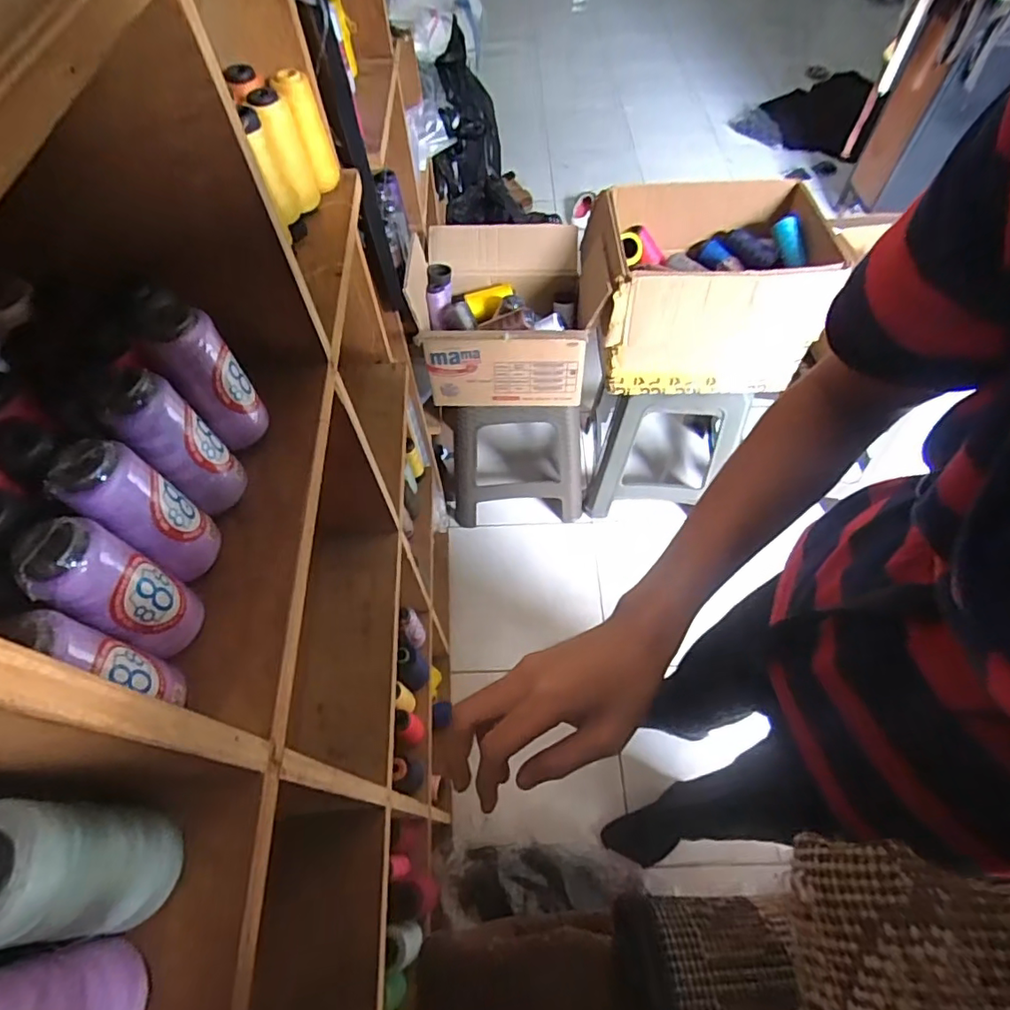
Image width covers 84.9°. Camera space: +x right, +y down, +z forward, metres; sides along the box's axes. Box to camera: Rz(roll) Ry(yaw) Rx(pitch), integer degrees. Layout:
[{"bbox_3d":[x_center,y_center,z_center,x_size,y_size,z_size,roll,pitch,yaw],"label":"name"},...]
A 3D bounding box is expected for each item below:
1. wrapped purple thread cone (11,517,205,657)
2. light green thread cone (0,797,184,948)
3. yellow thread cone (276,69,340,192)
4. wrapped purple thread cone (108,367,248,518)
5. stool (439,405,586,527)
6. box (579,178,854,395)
[{"bbox_3d":[-0.220,0.048,0.317,0.045,0.111,0.050,19,61,14],"label":"wrapped purple thread cone"},{"bbox_3d":[-0.196,0.160,0.247,0.045,0.103,0.056,4,59,5],"label":"light green thread cone"},{"bbox_3d":[-0.205,-0.394,0.590,0.033,0.110,0.040,-16,59,-7],"label":"yellow thread cone"},{"bbox_3d":[-0.221,-0.045,0.377,0.050,0.108,0.050,-33,63,-17],"label":"wrapped purple thread cone"},{"bbox_3d":[0.020,-0.196,1.417,0.342,0.451,0.294,-3,58,0],"label":"stool"},{"bbox_3d":[0.367,-0.430,1.090,0.417,0.260,0.320,-1,58,2],"label":"box"}]

